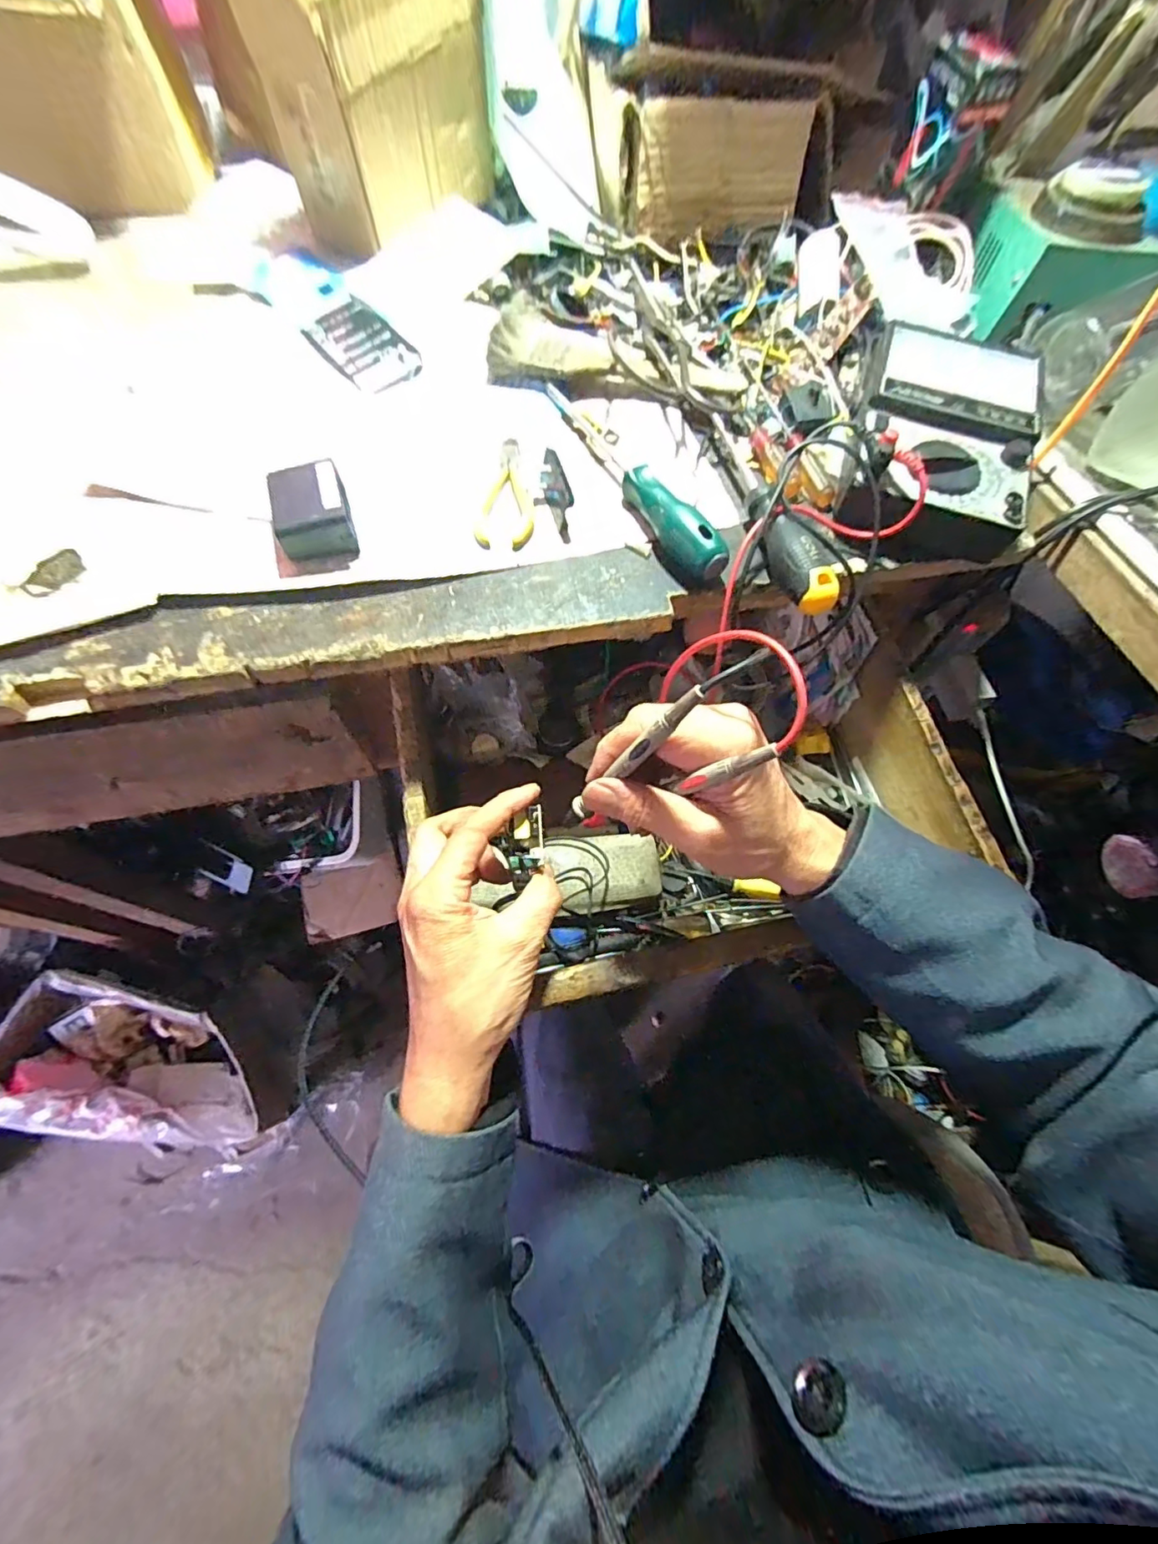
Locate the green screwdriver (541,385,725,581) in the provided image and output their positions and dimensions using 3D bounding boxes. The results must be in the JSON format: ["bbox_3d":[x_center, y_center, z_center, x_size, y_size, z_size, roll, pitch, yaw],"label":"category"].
[{"bbox_3d":[0.033,-0.206,0.372,0.025,0.027,0.208,-25,70,-12],"label":"green screwdriver"}]

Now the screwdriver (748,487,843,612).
[{"bbox_3d":[0.132,-0.137,0.344,0.024,0.030,0.092,-13,68,-8],"label":"screwdriver"}]

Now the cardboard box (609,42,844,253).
[{"bbox_3d":[0.115,-0.486,0.446,0.189,0.093,0.055,-3,65,-7],"label":"cardboard box"}]

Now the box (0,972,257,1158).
[{"bbox_3d":[-0.643,0.439,0.807,0.371,0.127,0.199,24,67,-6],"label":"box"}]

